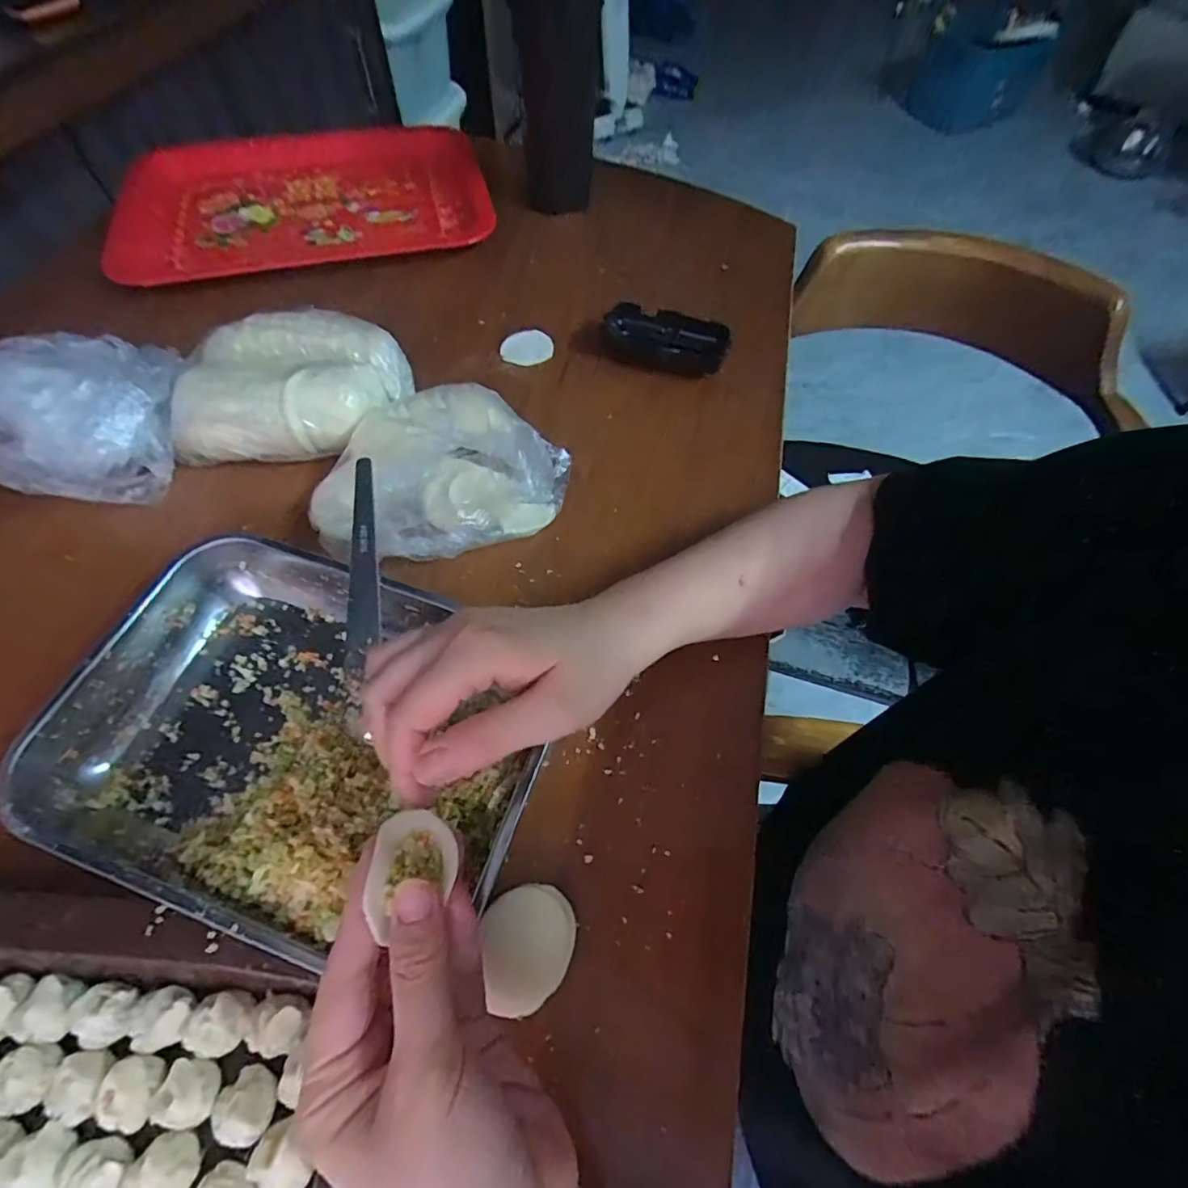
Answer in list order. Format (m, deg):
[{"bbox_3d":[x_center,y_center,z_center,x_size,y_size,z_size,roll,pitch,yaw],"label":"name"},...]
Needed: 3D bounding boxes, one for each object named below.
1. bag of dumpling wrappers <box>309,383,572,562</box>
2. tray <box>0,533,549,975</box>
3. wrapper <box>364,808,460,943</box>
[{"bbox_3d":[-0.107,-0.093,0.410,0.183,0.064,0.132,-11,59,-11],"label":"bag of dumpling wrappers"},{"bbox_3d":[-0.158,0.075,0.318,0.251,0.043,0.182,18,58,8],"label":"tray"},{"bbox_3d":[-0.070,0.107,0.227,0.030,0.013,0.043,1,58,-3],"label":"wrapper"}]

